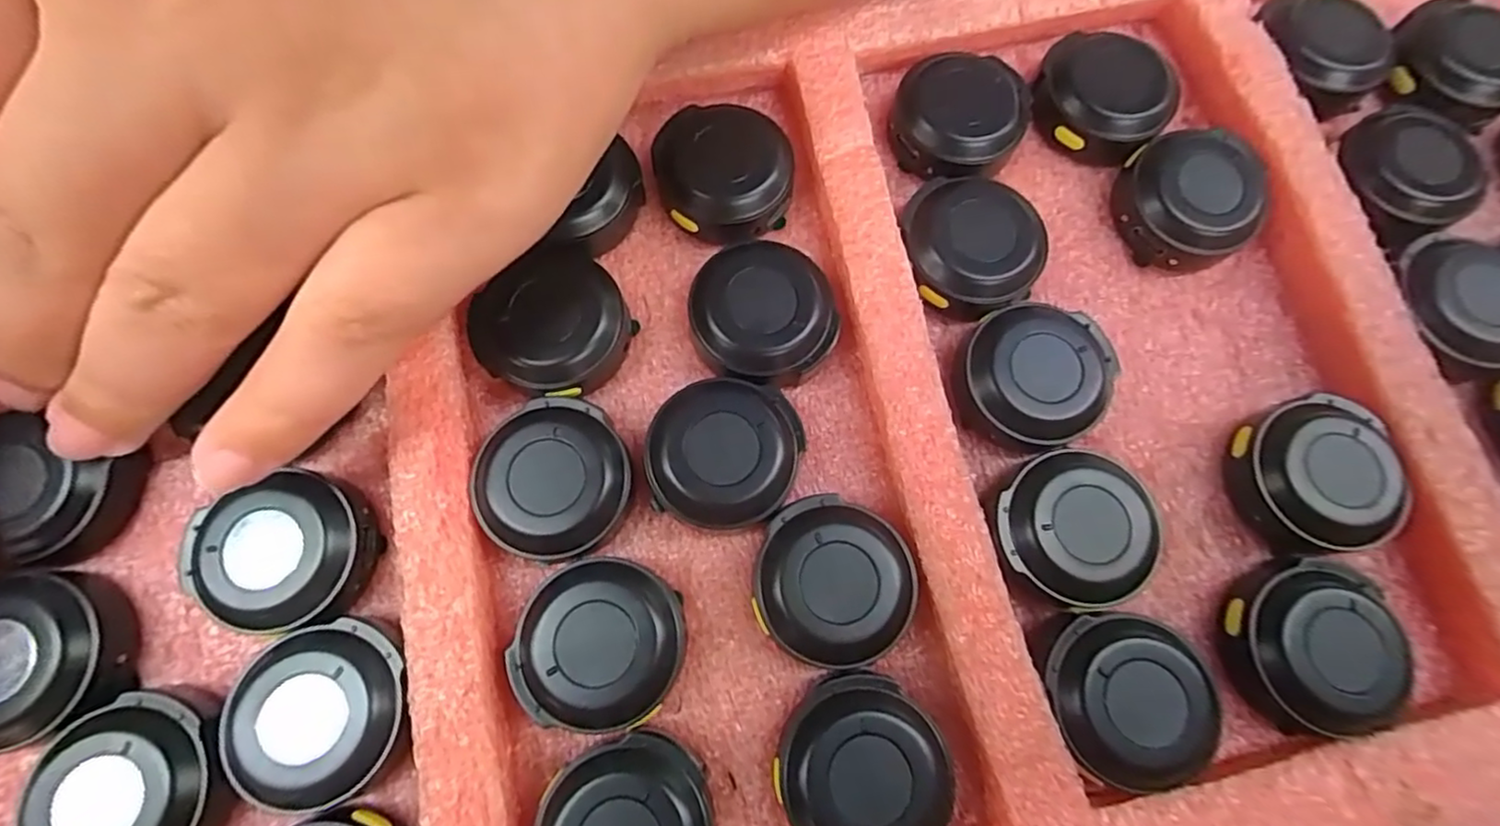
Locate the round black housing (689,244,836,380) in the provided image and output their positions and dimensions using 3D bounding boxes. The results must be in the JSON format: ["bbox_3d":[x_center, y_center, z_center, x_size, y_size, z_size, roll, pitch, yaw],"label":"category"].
[{"bbox_3d":[0.002,-0.020,0.139,0.028,0.012,0.027,1,74,-2],"label":"round black housing"}]

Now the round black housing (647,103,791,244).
[{"bbox_3d":[-0.006,-0.052,0.145,0.029,0.014,0.025,-5,75,-3],"label":"round black housing"}]

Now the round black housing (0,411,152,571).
[{"bbox_3d":[-0.133,0.013,0.126,0.026,0.014,0.026,1,74,-2],"label":"round black housing"}]

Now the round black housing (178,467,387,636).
[{"bbox_3d":[-0.087,0.026,0.124,0.031,0.012,0.028,3,74,-1],"label":"round black housing"}]

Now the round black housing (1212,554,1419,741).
[{"bbox_3d":[0.102,0.043,0.123,0.024,0.014,0.030,0,74,-2],"label":"round black housing"}]

